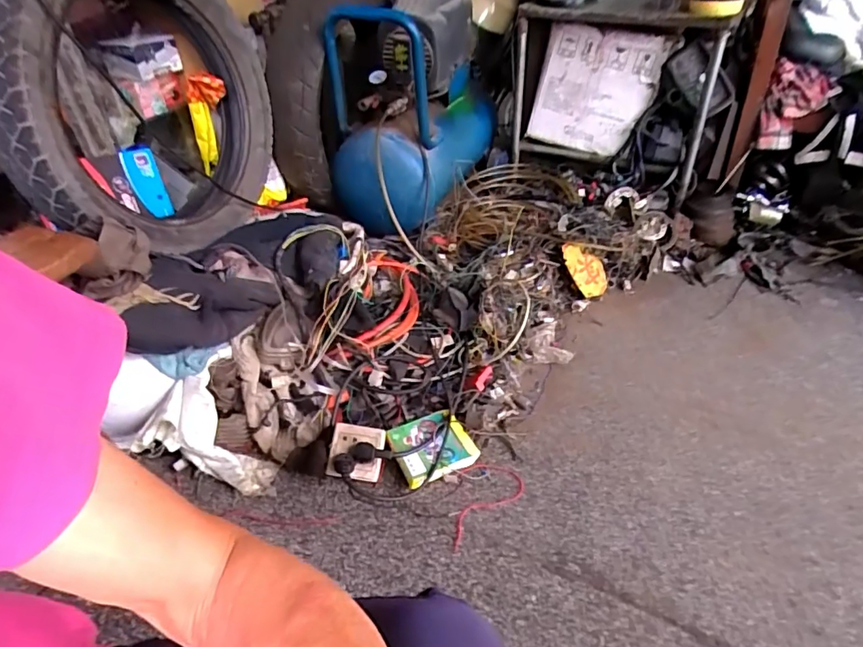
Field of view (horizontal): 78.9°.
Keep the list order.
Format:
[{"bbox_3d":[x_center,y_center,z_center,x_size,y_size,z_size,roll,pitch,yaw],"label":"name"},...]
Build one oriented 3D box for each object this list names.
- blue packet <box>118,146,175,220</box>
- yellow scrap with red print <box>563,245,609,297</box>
[{"bbox_3d":[-0.601,-0.294,1.107,0.058,0.141,0.018,-21,25,-22],"label":"blue packet"},{"bbox_3d":[0.367,-0.132,1.242,0.084,0.155,0.006,-42,20,-13],"label":"yellow scrap with red print"}]

